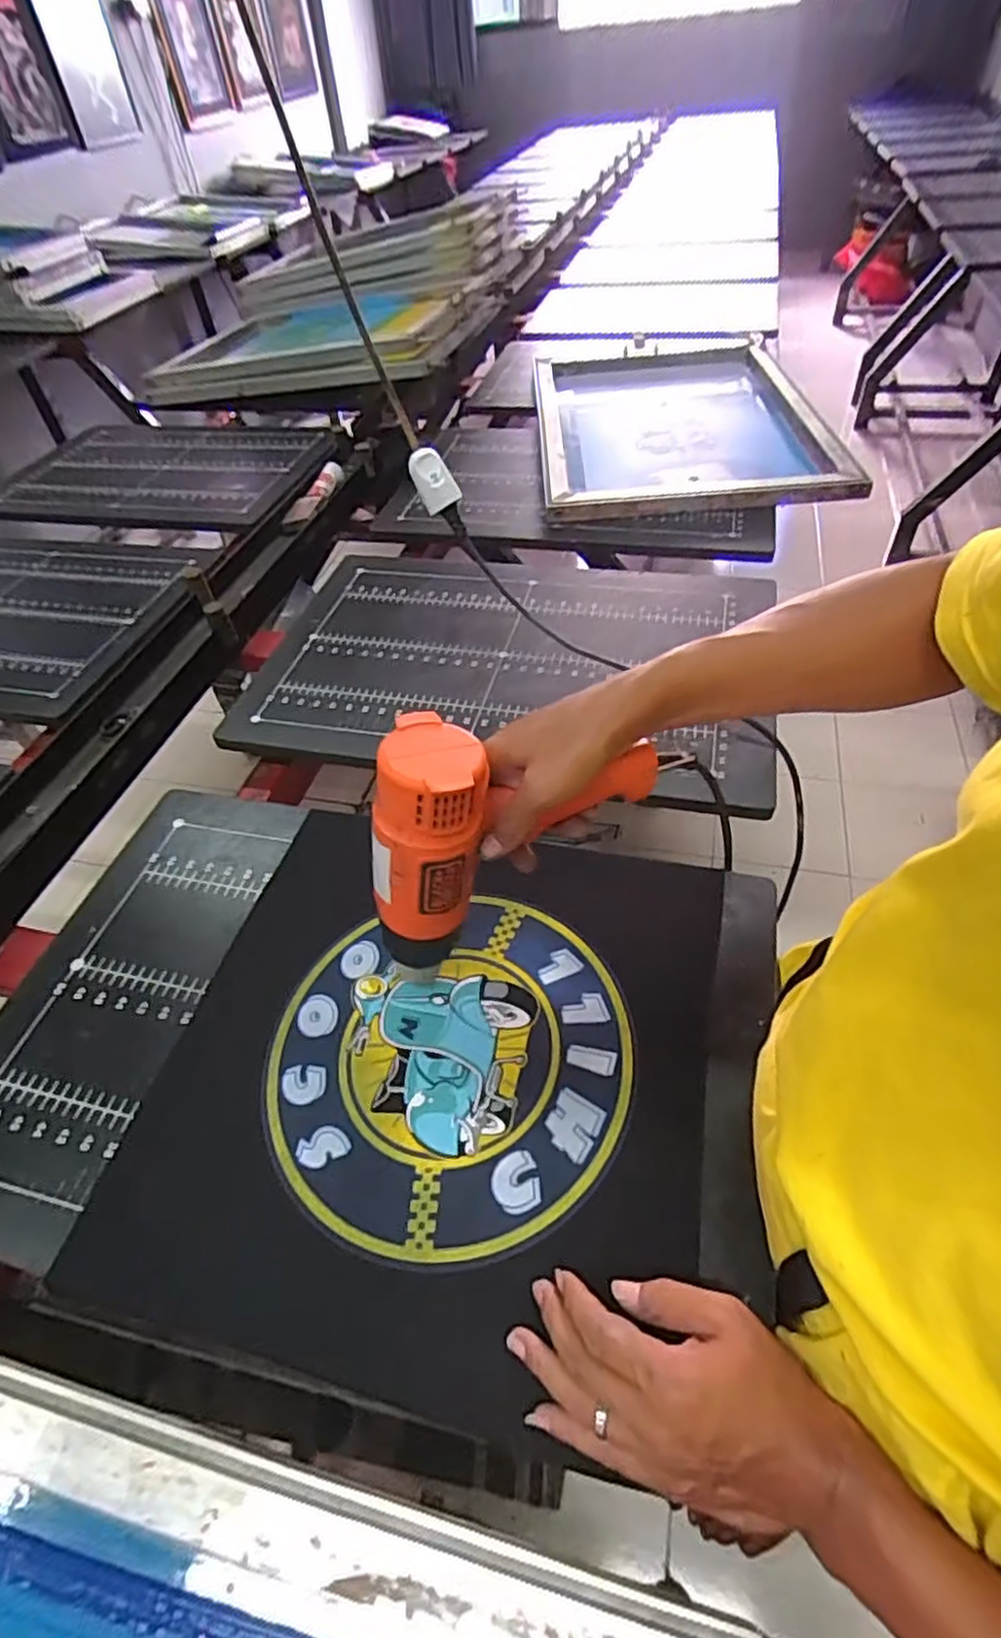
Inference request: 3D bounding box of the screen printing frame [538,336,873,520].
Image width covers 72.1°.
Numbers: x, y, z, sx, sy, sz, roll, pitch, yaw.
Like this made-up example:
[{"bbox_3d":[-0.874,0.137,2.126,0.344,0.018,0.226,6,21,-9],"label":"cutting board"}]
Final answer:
[{"bbox_3d":[0.318,-0.719,1.239,0.486,0.038,0.683,-2,49,4],"label":"screen printing frame"}]

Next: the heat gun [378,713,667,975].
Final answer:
[{"bbox_3d":[0.005,-0.006,0.444,0.197,0.149,0.061,-23,50,-16],"label":"heat gun"}]

